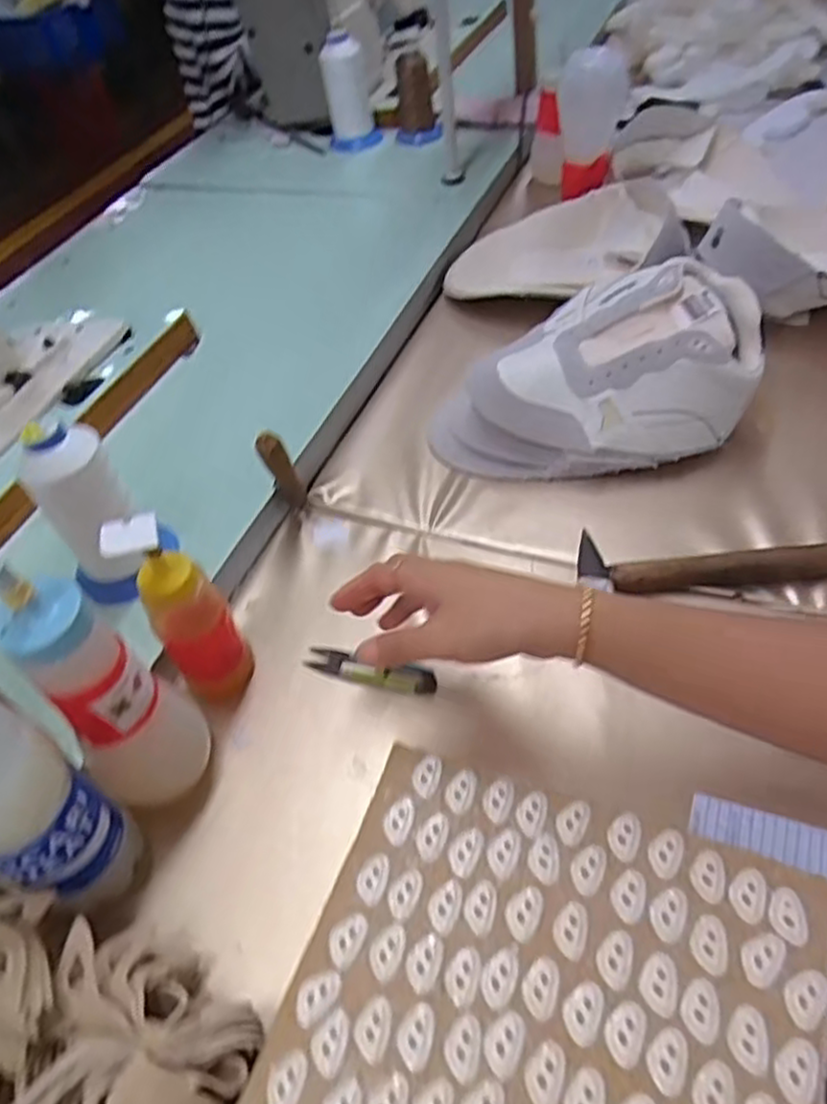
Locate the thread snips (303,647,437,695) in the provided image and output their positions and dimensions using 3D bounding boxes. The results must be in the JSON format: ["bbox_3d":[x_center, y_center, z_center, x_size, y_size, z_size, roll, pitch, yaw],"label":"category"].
[{"bbox_3d":[-0.031,0.083,0.519,0.098,0.012,0.019,13,52,19],"label":"thread snips"}]

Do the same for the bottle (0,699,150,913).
[{"bbox_3d":[-0.201,0.129,0.377,0.059,0.204,0.062,20,55,23],"label":"bottle"}]

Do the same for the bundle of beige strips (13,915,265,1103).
[{"bbox_3d":[-0.138,0.254,0.357,0.101,0.055,0.111,15,53,20],"label":"bundle of beige strips"}]

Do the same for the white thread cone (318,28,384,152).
[{"bbox_3d":[-0.091,-0.645,1.037,0.073,0.134,0.089,-13,49,-5],"label":"white thread cone"}]

